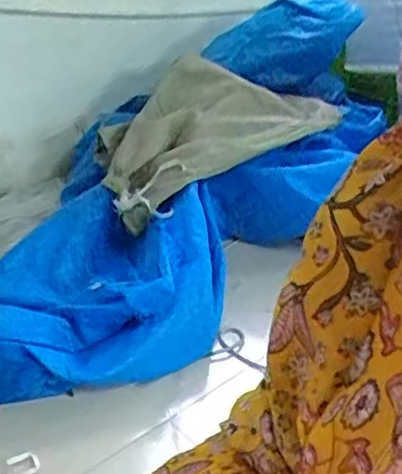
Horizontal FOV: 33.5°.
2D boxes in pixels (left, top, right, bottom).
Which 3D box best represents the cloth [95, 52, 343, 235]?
[{"bbox_3d":[0.016,-0.291,1.703,0.669,0.117,0.361,-27,64,-29],"label":"cloth"}]

